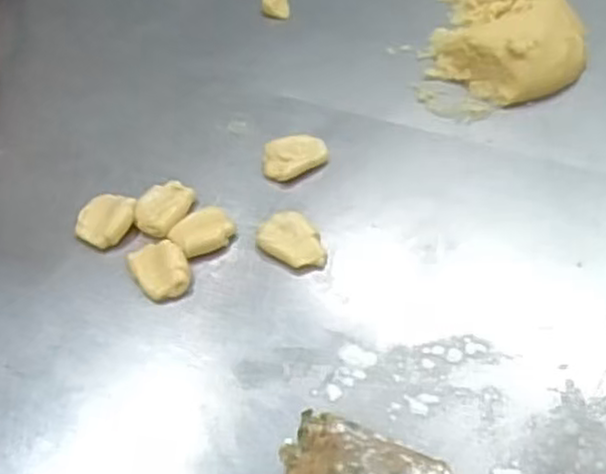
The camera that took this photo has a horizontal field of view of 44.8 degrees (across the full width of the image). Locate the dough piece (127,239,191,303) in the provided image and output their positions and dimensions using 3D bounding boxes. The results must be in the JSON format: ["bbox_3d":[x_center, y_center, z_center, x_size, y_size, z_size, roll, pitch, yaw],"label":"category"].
[{"bbox_3d":[-0.103,0.024,0.536,0.038,0.014,0.050,-28,53,-20],"label":"dough piece"}]

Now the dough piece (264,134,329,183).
[{"bbox_3d":[-0.006,-0.065,0.601,0.052,0.019,0.033,-13,49,-8],"label":"dough piece"}]

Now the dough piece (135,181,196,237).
[{"bbox_3d":[-0.107,-0.022,0.574,0.036,0.016,0.050,24,54,23],"label":"dough piece"}]

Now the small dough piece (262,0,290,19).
[{"bbox_3d":[-0.028,-0.242,0.758,0.027,0.017,0.037,-4,48,-1],"label":"small dough piece"}]

